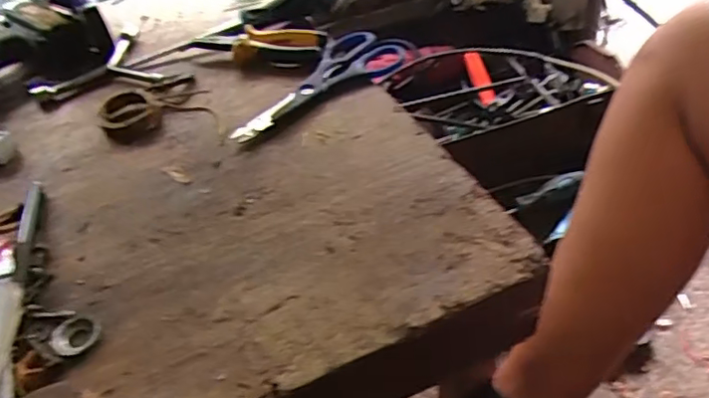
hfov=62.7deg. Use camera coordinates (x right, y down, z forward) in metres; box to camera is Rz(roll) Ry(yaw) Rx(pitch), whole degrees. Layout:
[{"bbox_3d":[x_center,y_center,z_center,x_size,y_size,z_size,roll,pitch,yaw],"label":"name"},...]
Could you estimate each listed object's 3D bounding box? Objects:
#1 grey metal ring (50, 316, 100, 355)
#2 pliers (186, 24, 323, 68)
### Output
[{"bbox_3d":[-0.183,0.089,0.381,0.029,0.007,0.029,-3,45,3],"label":"grey metal ring"},{"bbox_3d":[-0.102,-0.169,0.626,0.137,0.016,0.064,5,46,12],"label":"pliers"}]

